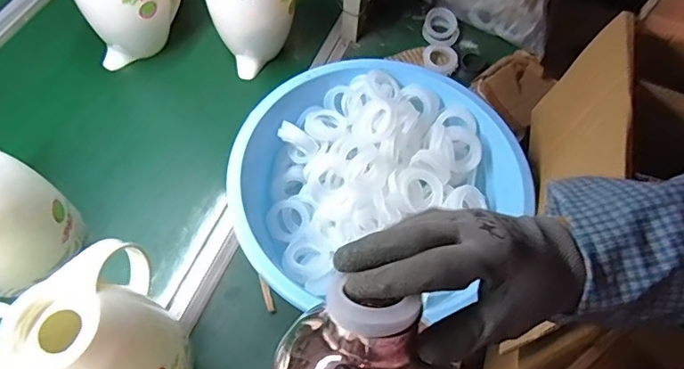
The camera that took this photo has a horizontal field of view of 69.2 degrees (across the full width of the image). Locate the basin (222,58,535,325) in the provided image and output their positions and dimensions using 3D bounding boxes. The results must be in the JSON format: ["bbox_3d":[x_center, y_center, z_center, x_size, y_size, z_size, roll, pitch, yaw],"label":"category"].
[{"bbox_3d":[0.048,0.000,0.662,0.371,0.113,0.337,-1,61,-4],"label":"basin"}]

